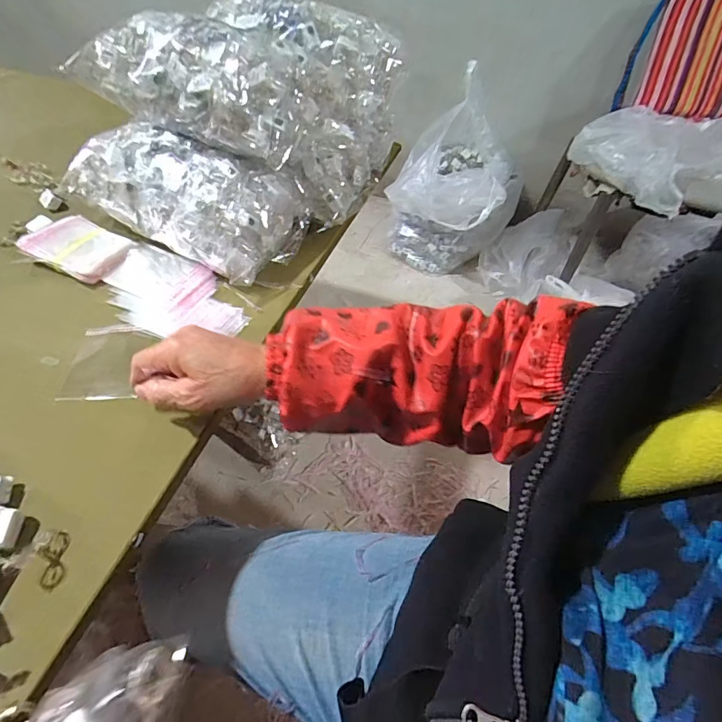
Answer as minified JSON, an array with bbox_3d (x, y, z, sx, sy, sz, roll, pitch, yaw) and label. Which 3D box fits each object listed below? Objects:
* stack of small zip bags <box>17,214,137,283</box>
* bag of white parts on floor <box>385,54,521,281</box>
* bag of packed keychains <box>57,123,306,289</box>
[{"bbox_3d":[-0.332,-0.134,0.514,0.108,0.024,0.077,22,52,16],"label":"stack of small zip bags"},{"bbox_3d":[0.273,-0.483,1.300,0.321,0.410,0.334,25,53,18],"label":"bag of white parts on floor"},{"bbox_3d":[-0.207,-0.202,0.516,0.271,0.106,0.135,25,53,18],"label":"bag of packed keychains"}]

